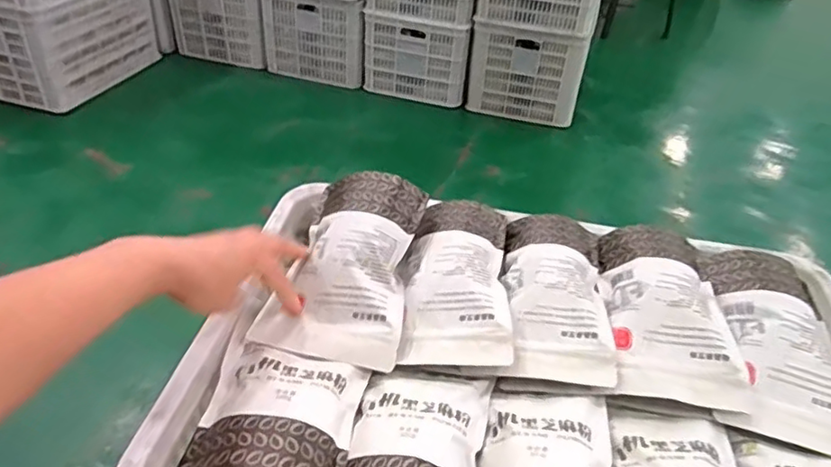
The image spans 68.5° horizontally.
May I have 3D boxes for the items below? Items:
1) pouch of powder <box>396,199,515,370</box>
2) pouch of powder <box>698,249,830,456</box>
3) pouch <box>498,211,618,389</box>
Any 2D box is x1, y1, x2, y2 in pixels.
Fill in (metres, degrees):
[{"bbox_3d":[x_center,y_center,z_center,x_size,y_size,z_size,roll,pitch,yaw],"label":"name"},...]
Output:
[{"bbox_3d":[0.037,0.041,0.608,0.110,0.037,0.213,6,37,1],"label":"pouch of powder"},{"bbox_3d":[0.347,0.100,0.581,0.128,0.043,0.223,12,38,9],"label":"pouch of powder"},{"bbox_3d":[0.136,0.052,0.602,0.100,0.033,0.216,8,37,3],"label":"pouch"}]

